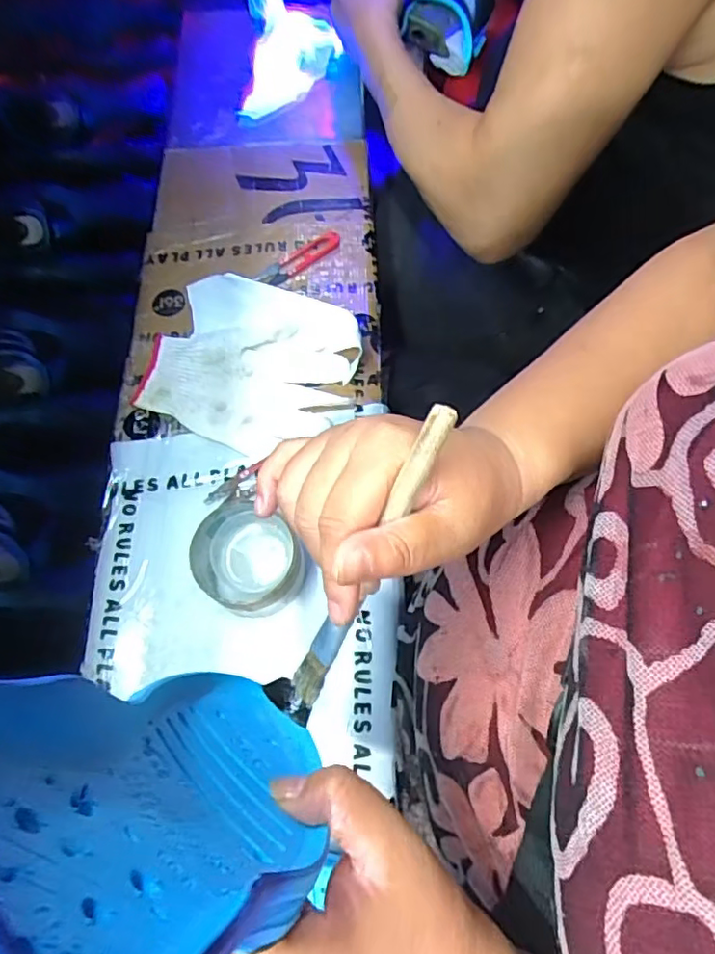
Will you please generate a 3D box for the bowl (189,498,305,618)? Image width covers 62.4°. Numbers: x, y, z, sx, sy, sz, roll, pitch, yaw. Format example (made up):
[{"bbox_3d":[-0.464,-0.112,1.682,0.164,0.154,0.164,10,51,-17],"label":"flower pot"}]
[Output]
[{"bbox_3d":[-0.085,0.068,0.471,0.093,0.051,0.080,25,70,12],"label":"bowl"}]

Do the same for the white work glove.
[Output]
[{"bbox_3d":[-0.099,-0.107,0.556,0.184,0.032,0.159,12,68,7],"label":"white work glove"}]

